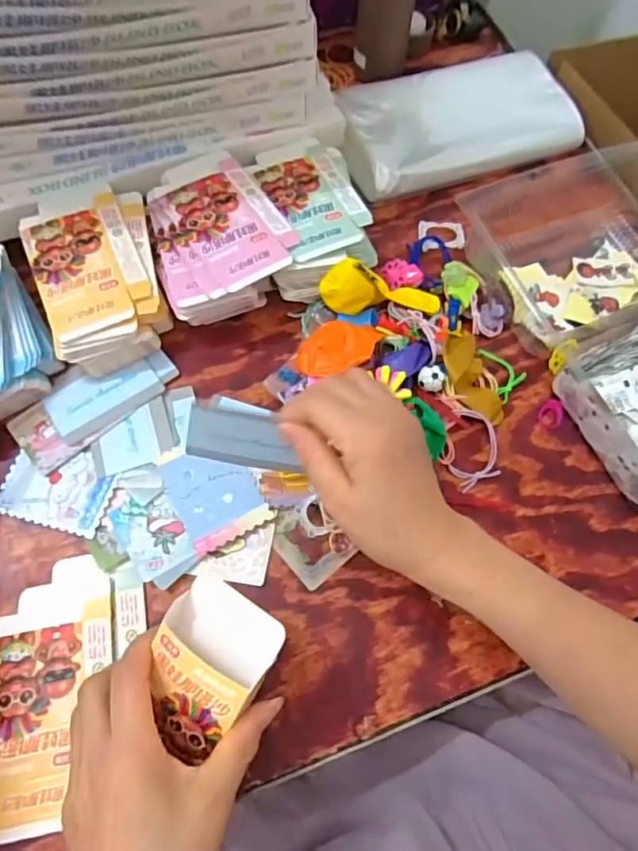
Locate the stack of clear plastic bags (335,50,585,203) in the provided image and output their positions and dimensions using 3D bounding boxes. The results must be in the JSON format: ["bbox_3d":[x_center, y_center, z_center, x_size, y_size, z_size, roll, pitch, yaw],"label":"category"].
[{"bbox_3d":[0.141,-0.332,0.589,0.249,0.036,0.164,-21,68,-11],"label":"stack of clear plastic bags"}]

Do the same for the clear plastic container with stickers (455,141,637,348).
[{"bbox_3d":[0.246,-0.181,0.514,0.188,0.054,0.186,-20,68,-11],"label":"clear plastic container with stickers"}]

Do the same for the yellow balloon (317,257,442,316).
[{"bbox_3d":[0.057,-0.113,0.471,0.110,0.040,0.026,2,63,-29],"label":"yellow balloon"}]

